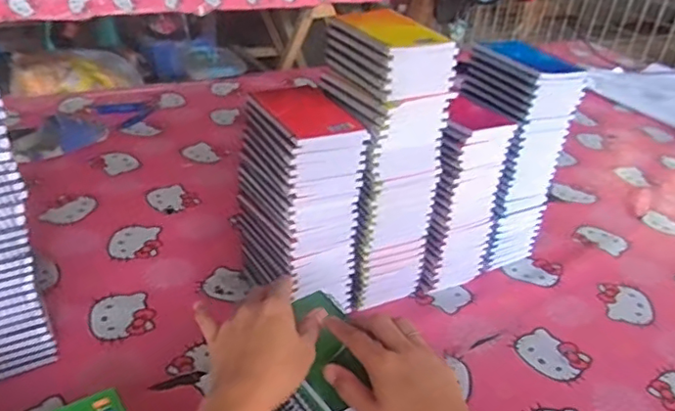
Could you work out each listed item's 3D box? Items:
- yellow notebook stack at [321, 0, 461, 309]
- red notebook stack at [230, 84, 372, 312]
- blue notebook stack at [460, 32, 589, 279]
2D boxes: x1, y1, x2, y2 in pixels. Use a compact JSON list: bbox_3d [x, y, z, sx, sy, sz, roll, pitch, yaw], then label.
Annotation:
[{"bbox_3d":[0.041,-0.045,0.730,0.107,0.339,0.143,-15,37,-30],"label":"yellow notebook stack"},{"bbox_3d":[-0.046,0.007,0.701,0.094,0.257,0.128,-15,37,-30],"label":"red notebook stack"},{"bbox_3d":[0.230,-0.064,0.833,0.106,0.289,0.130,-14,36,-28],"label":"blue notebook stack"}]

